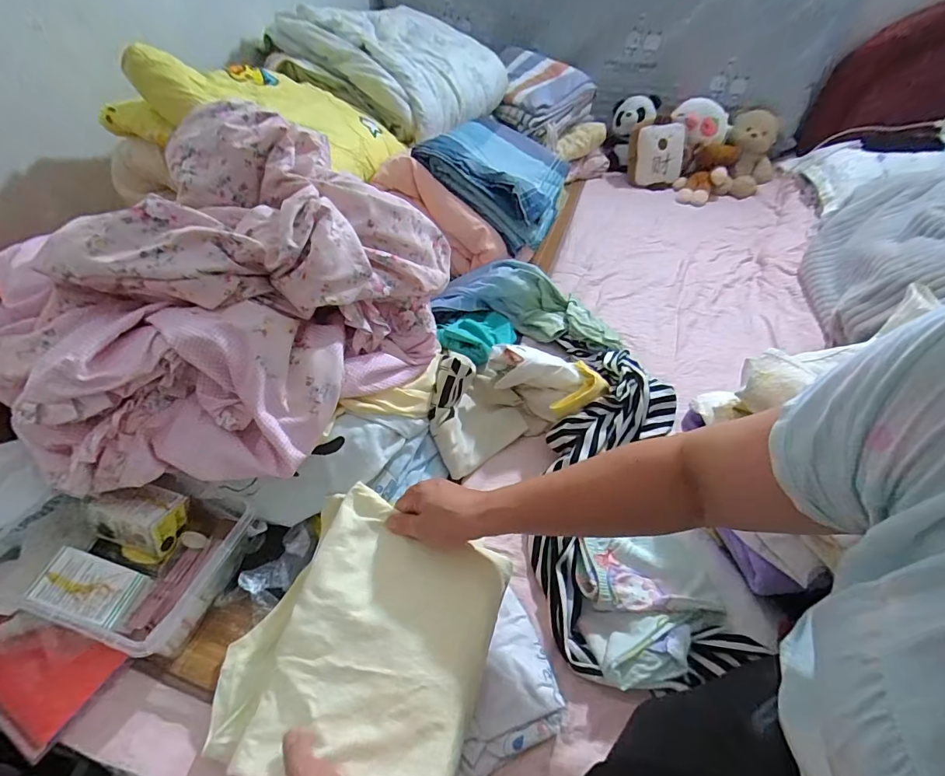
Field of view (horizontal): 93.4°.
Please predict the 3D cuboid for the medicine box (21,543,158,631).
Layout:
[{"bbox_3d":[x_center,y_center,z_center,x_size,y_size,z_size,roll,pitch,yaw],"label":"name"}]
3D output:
[{"bbox_3d":[-0.363,0.192,0.426,0.084,0.039,0.048,12,45,8],"label":"medicine box"}]

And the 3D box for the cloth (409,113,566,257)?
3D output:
[{"bbox_3d":[0.068,-0.482,0.965,0.280,0.075,0.410,30,48,-10],"label":"cloth"}]

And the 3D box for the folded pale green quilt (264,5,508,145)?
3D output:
[{"bbox_3d":[-0.158,-0.799,1.115,0.630,0.185,0.401,-23,51,-25],"label":"folded pale green quilt"}]

